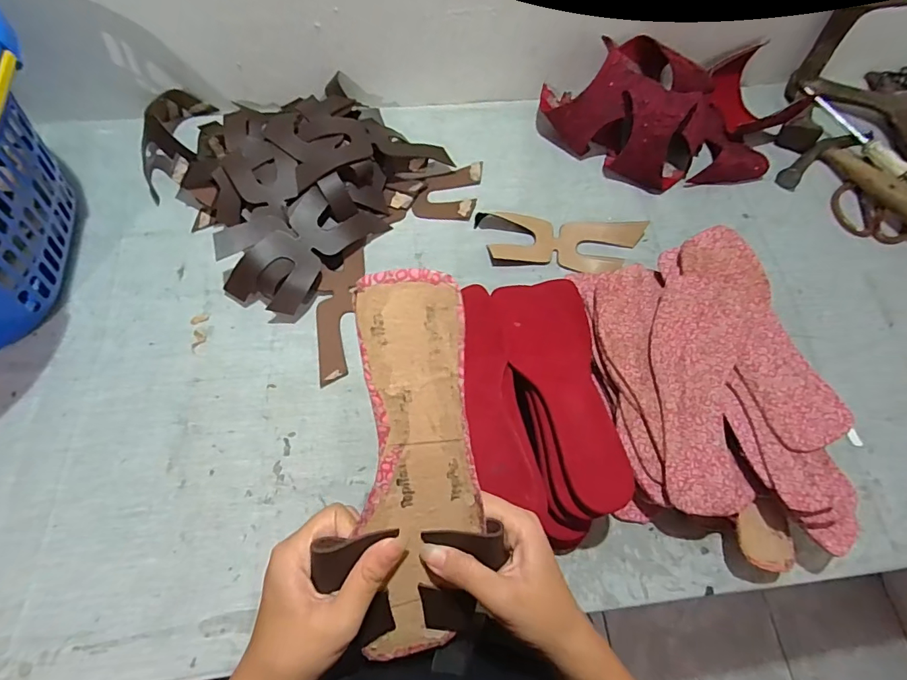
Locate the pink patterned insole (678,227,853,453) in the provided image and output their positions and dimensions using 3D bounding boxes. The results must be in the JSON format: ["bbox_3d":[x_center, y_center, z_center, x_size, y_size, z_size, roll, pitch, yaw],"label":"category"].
[{"bbox_3d":[0.309,-0.010,0.477,0.080,0.015,0.235,-18,69,-6],"label":"pink patterned insole"}]

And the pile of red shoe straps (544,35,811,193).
[{"bbox_3d":[0.307,-0.314,0.653,0.338,0.105,0.189,-6,66,-5],"label":"pile of red shoe straps"}]

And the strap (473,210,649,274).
[{"bbox_3d":[0.137,-0.124,0.603,0.209,0.025,0.075,6,64,-1],"label":"strap"}]

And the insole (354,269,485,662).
[{"bbox_3d":[-0.018,0.080,0.271,0.063,0.008,0.234,-1,101,-4],"label":"insole"}]

